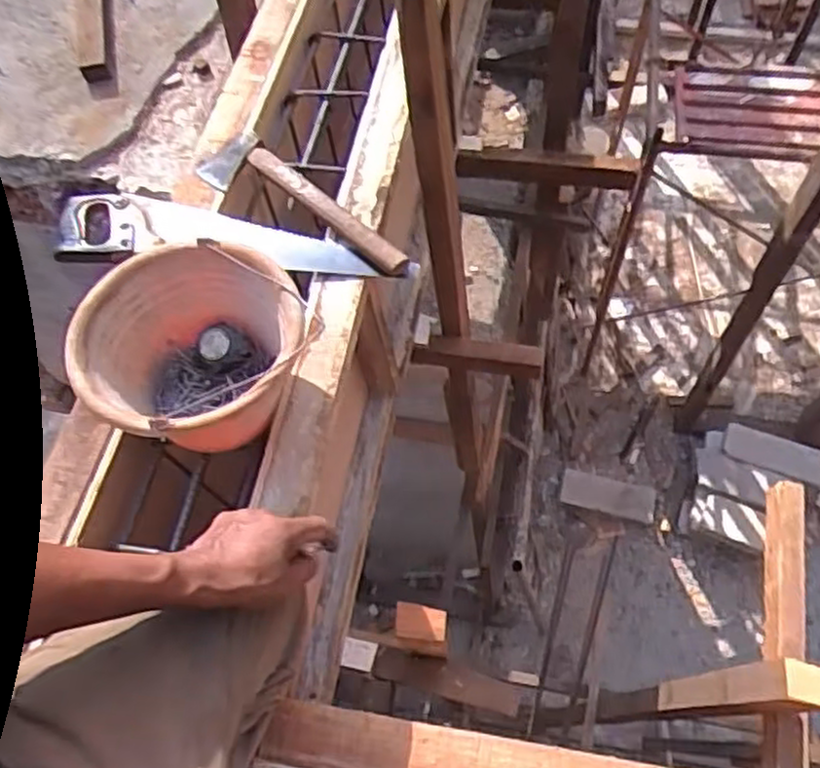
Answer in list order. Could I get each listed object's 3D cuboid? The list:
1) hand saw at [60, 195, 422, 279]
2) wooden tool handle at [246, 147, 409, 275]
[{"bbox_3d":[-0.233,-0.200,0.993,0.487,0.036,0.105,3,63,6],"label":"hand saw"},{"bbox_3d":[-0.114,-0.238,1.003,0.292,0.026,0.034,39,72,21],"label":"wooden tool handle"}]

